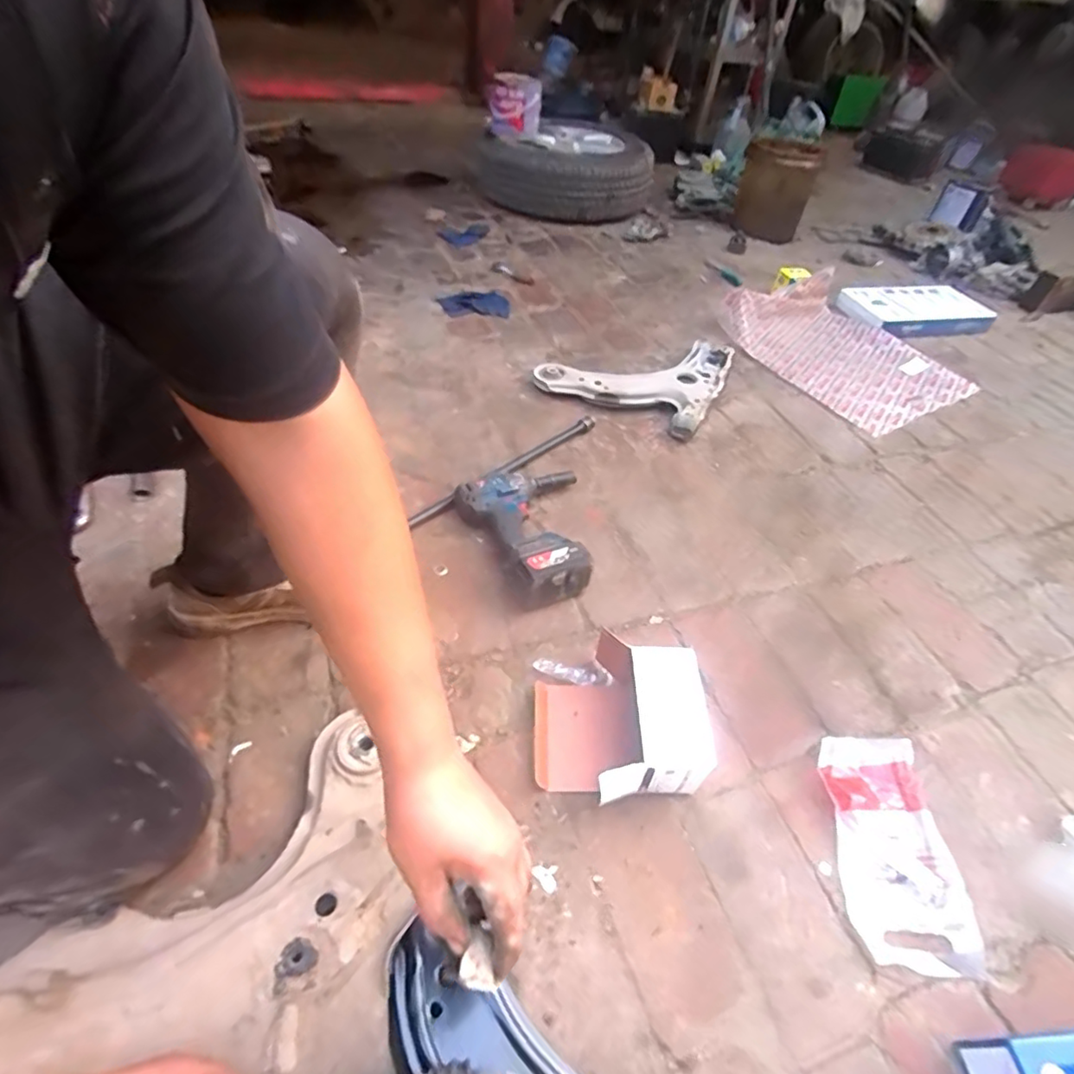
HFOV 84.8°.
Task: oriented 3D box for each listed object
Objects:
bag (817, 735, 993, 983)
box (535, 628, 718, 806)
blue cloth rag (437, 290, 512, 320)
[{"bbox_3d":[0.395,0.344,0.660,0.126,0.031,0.242,1,45,-6],"label":"bag"},{"bbox_3d":[0.095,0.215,0.705,0.182,0.110,0.181,2,45,-5],"label":"box"},{"bbox_3d":[-0.163,-0.599,1.516,0.181,0.019,0.133,-3,46,-10],"label":"blue cloth rag"}]

